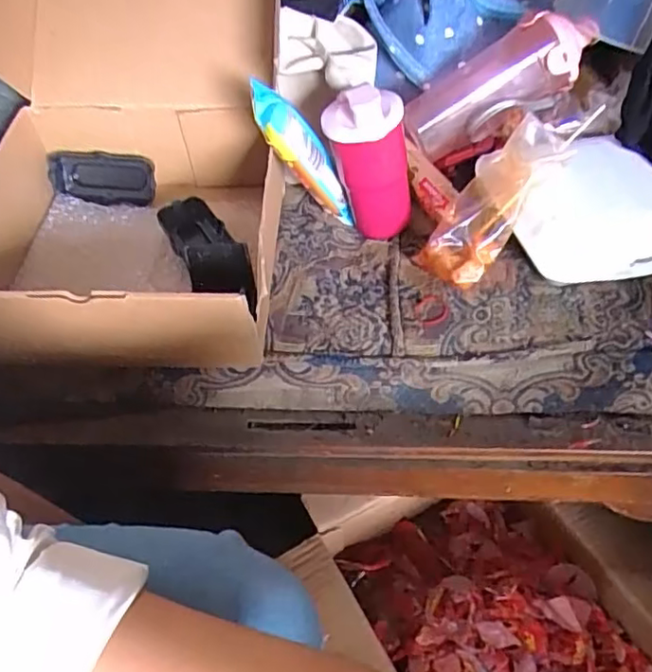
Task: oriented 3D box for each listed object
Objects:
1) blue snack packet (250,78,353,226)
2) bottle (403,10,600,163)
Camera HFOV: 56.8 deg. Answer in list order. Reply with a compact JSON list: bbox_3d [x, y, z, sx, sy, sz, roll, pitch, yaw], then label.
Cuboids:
[{"bbox_3d":[-0.016,-0.170,0.584,0.040,0.178,0.037,-38,54,6],"label":"blue snack packet"},{"bbox_3d":[0.187,-0.277,0.658,0.214,0.066,0.084,-29,50,13],"label":"bottle"}]

